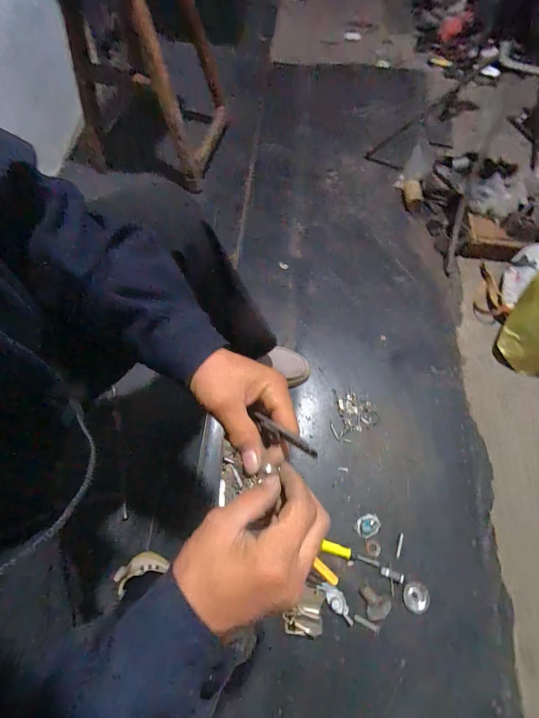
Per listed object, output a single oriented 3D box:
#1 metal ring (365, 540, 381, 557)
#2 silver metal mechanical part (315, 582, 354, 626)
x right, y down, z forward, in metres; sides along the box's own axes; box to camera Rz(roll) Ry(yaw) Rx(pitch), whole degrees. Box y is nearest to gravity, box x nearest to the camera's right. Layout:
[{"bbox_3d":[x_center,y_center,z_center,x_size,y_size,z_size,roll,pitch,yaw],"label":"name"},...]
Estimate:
[{"bbox_3d":[0.204,0.372,0.645,0.031,0.004,0.028,20,69,7],"label":"metal ring"},{"bbox_3d":[0.126,0.452,0.611,0.030,0.015,0.083,-36,73,-14],"label":"silver metal mechanical part"}]

